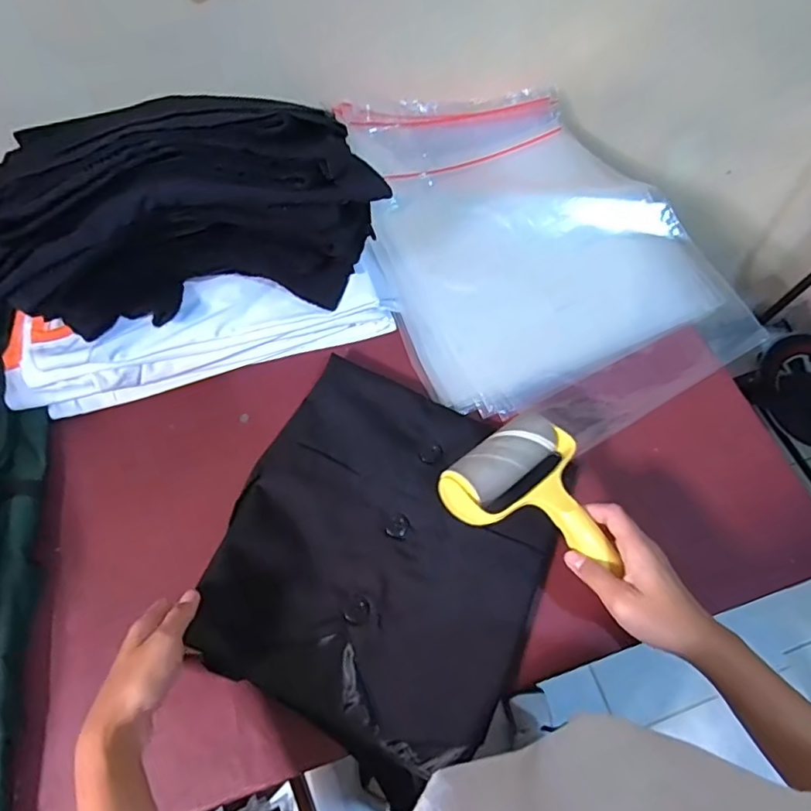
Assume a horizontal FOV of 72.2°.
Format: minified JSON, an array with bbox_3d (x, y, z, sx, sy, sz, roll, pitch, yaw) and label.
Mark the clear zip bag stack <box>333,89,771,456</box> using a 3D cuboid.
[{"bbox_3d":[0.136,-0.179,0.633,0.350,0.056,0.454,-26,71,-12],"label":"clear zip bag stack"}]

